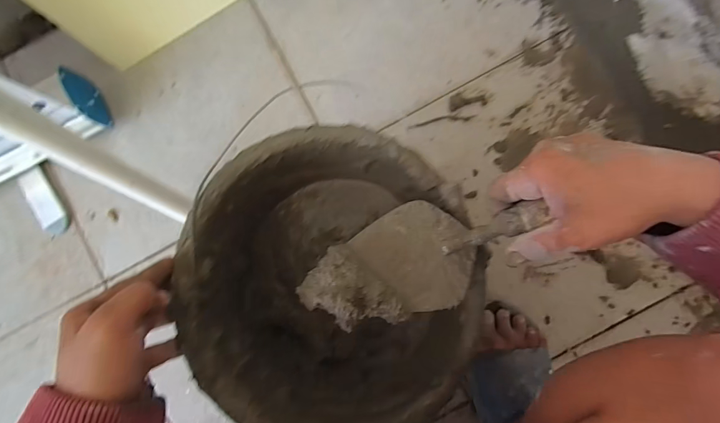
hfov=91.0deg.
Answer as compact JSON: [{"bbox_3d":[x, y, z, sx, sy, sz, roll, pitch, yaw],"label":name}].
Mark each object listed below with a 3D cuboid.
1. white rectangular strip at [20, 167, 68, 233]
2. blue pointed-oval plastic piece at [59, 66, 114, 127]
[{"bbox_3d":[-0.483,-0.012,0.540,0.047,0.016,0.102,-27,86,0],"label":"white rectangular strip"},{"bbox_3d":[-0.387,-0.160,0.507,0.010,0.082,0.072,-29,86,-1],"label":"blue pointed-oval plastic piece"}]

